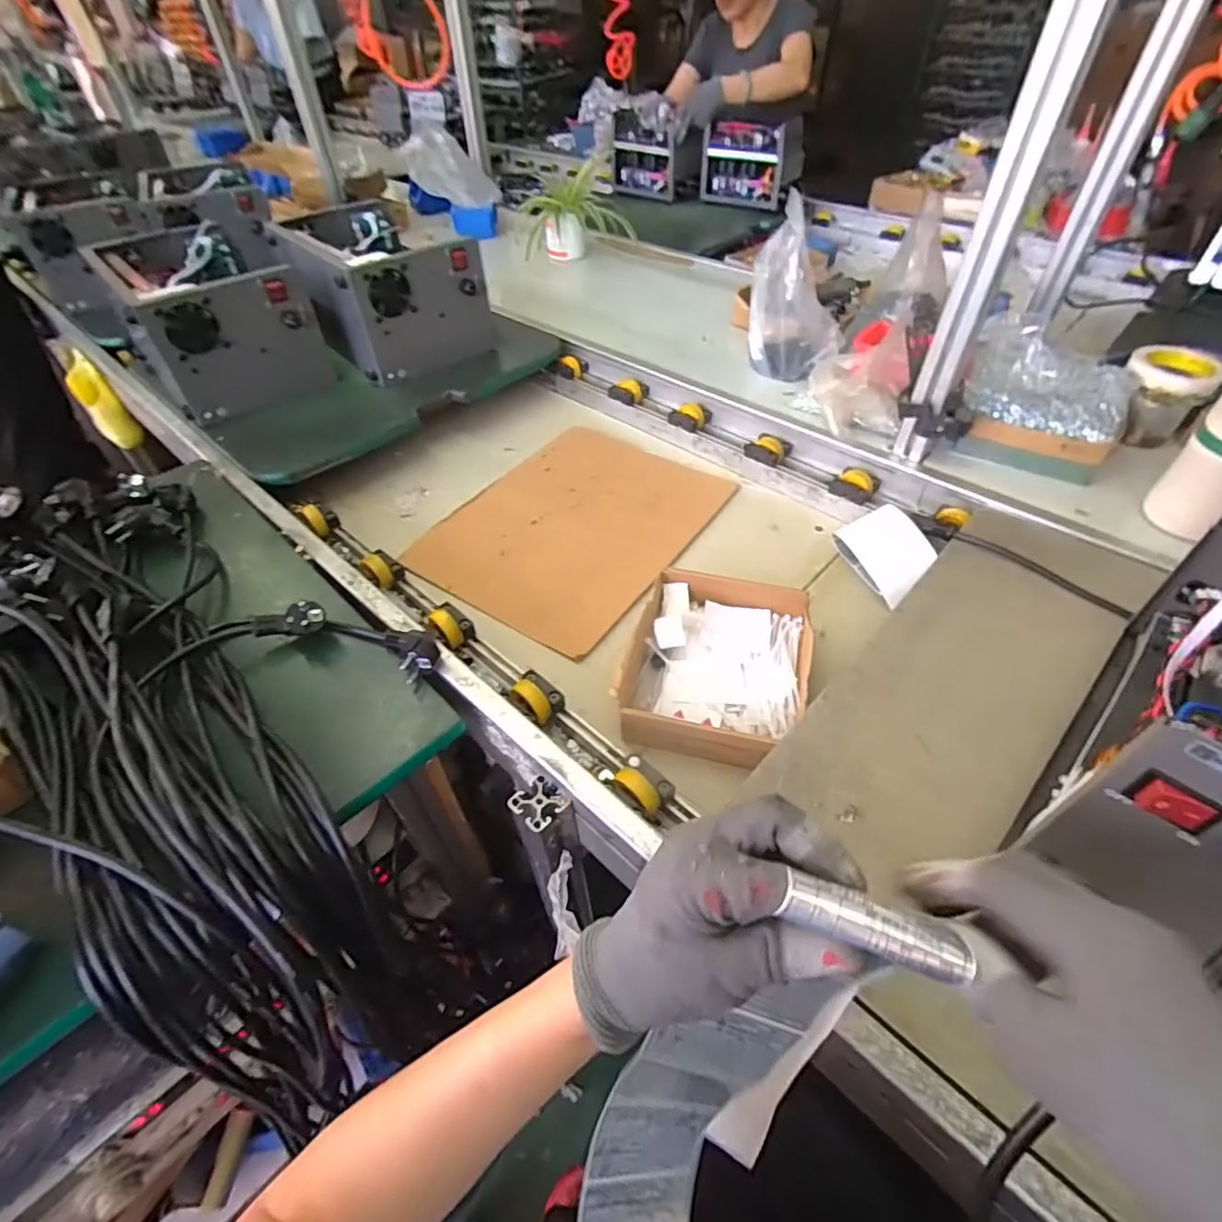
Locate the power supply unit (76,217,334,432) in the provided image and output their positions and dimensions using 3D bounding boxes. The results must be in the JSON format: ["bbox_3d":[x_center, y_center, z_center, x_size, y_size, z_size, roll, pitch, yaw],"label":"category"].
[{"bbox_3d":[-0.689,-0.508,1.023,0.229,0.184,0.415,-33,54,-25],"label":"power supply unit"}]

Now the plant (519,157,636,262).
[{"bbox_3d":[-0.087,-0.942,1.425,0.274,0.159,0.233,-3,47,-1],"label":"plant"}]

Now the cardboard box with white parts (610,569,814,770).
[{"bbox_3d":[0.120,0.057,0.658,0.193,0.054,0.236,11,49,12],"label":"cardboard box with white parts"}]

